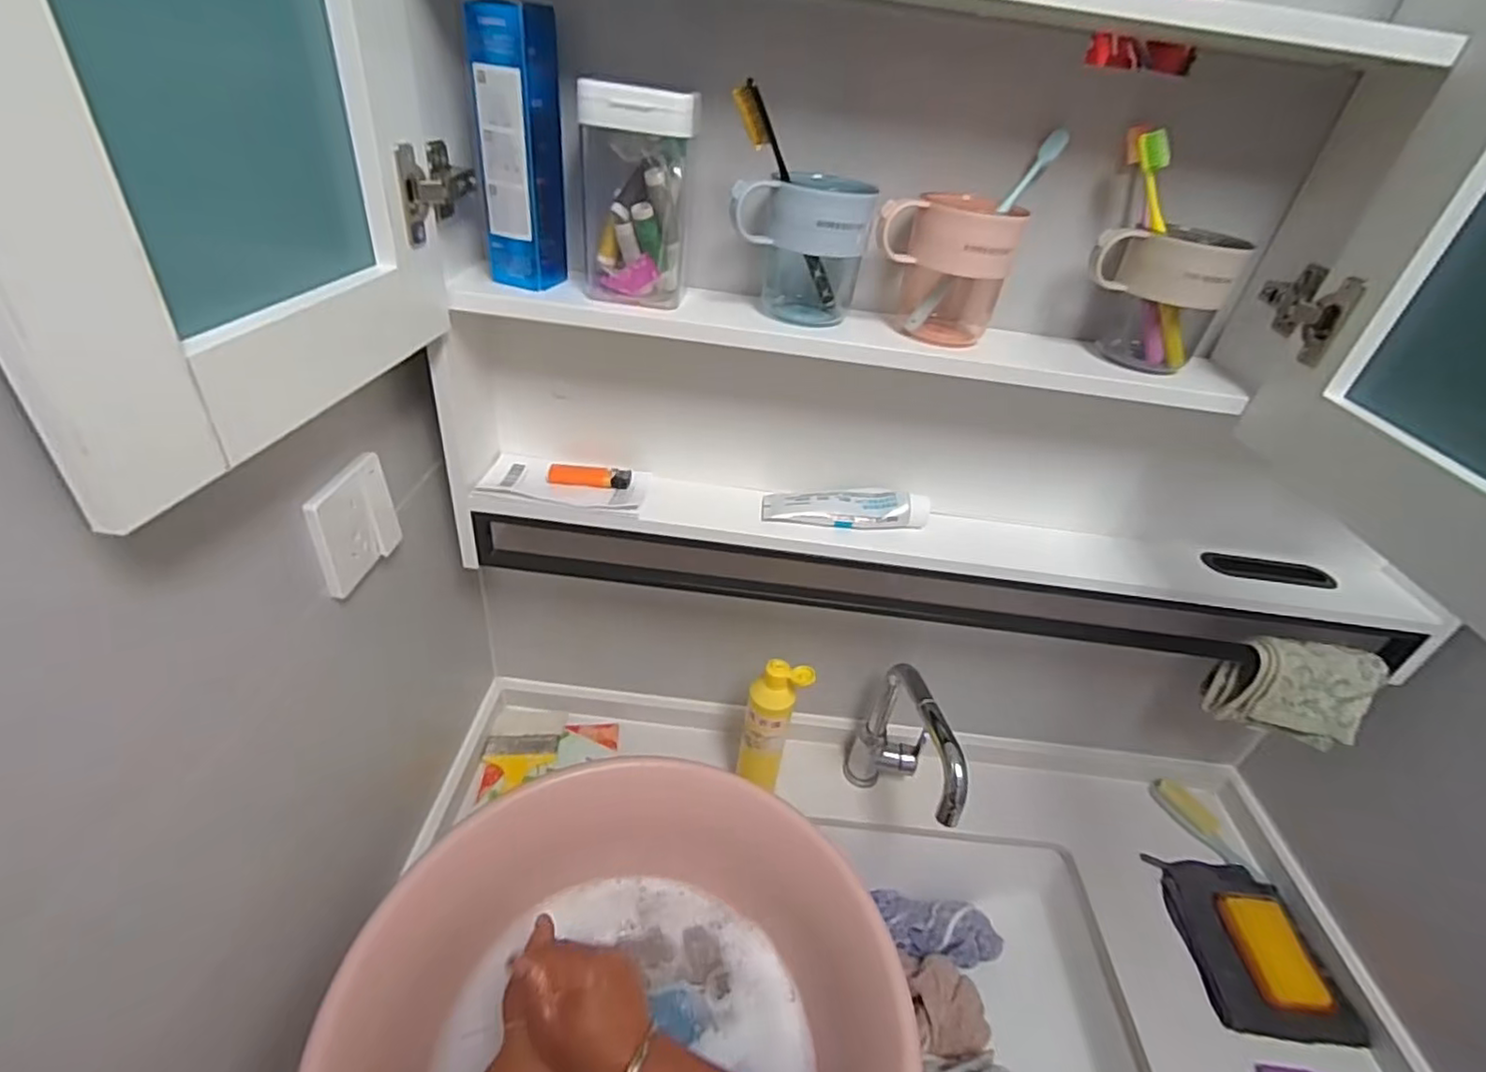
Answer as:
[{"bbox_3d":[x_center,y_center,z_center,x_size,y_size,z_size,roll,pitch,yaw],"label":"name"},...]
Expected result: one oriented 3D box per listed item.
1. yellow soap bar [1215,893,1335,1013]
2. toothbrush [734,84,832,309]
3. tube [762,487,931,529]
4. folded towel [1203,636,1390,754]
[{"bbox_3d":[0.596,0.462,0.728,0.062,0.026,0.118,5,34,3],"label":"yellow soap bar"},{"bbox_3d":[0.039,-0.254,0.505,0.020,0.184,0.016,-46,49,-7],"label":"toothbrush"},{"bbox_3d":[0.105,-0.030,0.659,0.167,0.026,0.042,5,34,2],"label":"tube"},{"bbox_3d":[0.584,0.163,0.687,0.133,0.102,0.054,10,35,10],"label":"folded towel"}]

